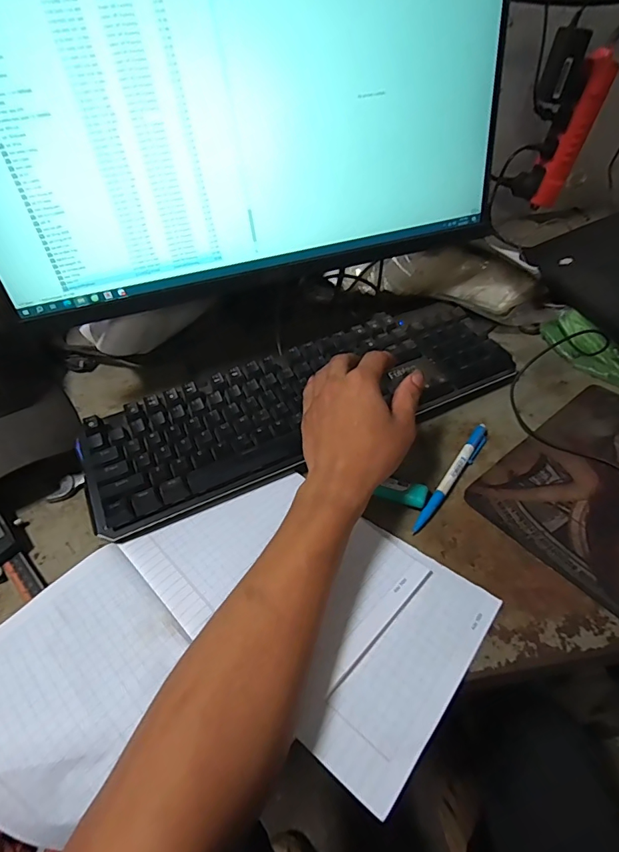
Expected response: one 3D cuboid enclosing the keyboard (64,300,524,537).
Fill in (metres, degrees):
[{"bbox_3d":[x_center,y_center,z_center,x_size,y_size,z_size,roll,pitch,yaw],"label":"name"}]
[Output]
[{"bbox_3d":[-0.003,-0.030,0.444,0.423,0.031,0.138,-23,51,-16],"label":"keyboard"}]

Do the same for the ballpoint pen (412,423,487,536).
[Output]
[{"bbox_3d":[0.130,0.043,0.394,0.013,0.007,0.136,28,56,26],"label":"ballpoint pen"}]

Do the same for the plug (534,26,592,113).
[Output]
[{"bbox_3d":[0.365,-0.509,0.638,0.060,0.100,0.037,18,48,22],"label":"plug"}]

